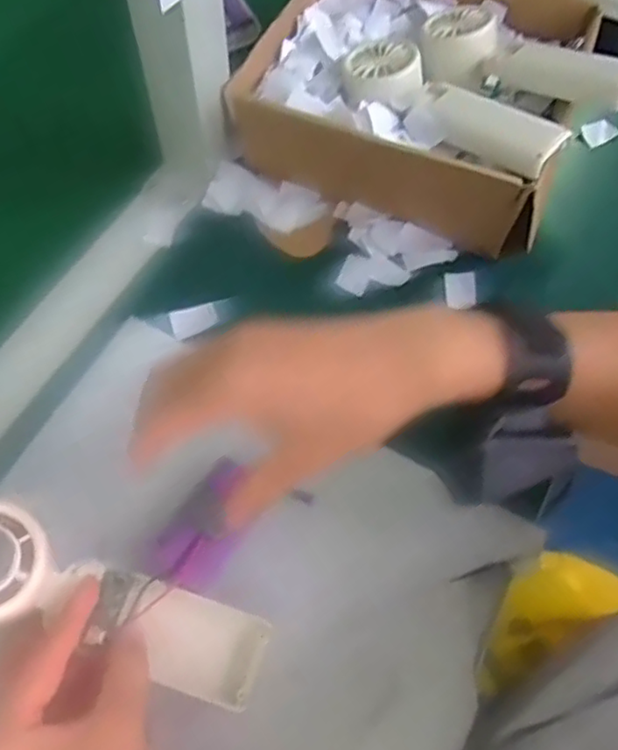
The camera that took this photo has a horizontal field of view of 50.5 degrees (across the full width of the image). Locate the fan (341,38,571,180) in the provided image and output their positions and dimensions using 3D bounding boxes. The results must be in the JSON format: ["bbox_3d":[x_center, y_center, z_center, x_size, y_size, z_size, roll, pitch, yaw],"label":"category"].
[{"bbox_3d":[0.090,-0.178,0.430,0.159,0.035,0.046,40,69,17],"label":"fan"}]

